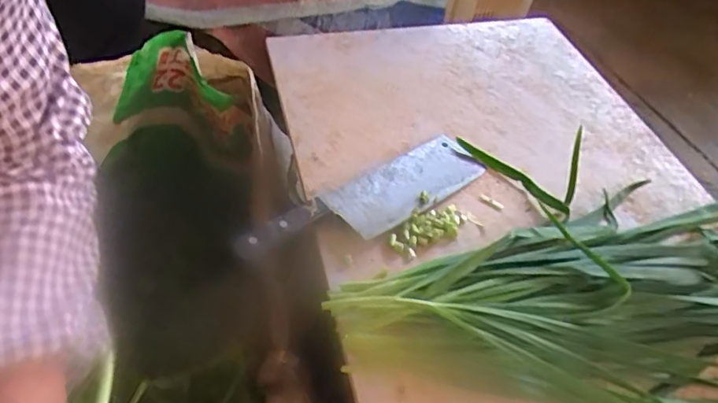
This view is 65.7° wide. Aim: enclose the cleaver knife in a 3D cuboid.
[{"bbox_3d":[0.014,-0.002,0.505,0.249,0.021,0.065,-30,58,-28],"label":"cleaver knife"}]

